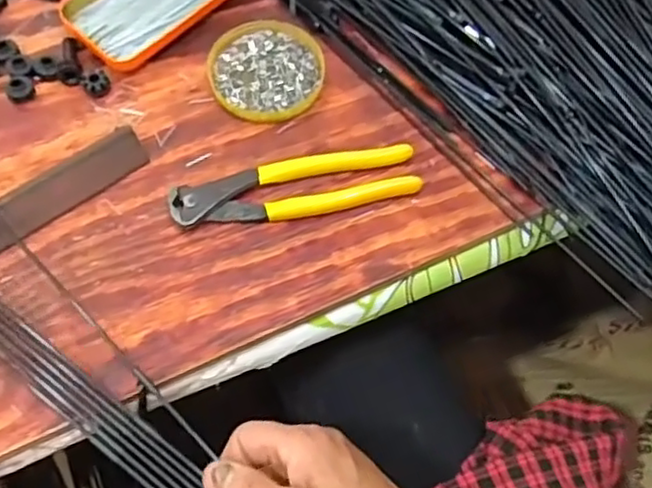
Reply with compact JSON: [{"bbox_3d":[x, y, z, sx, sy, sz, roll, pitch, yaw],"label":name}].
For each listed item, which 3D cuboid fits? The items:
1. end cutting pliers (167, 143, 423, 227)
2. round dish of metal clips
[{"bbox_3d":[-0.019,-0.036,0.448,0.162,0.012,0.037,-11,66,-9],"label":"end cutting pliers"},{"bbox_3d":[-0.044,-0.128,0.491,0.081,0.007,0.087,1,65,-3],"label":"round dish of metal clips"}]

